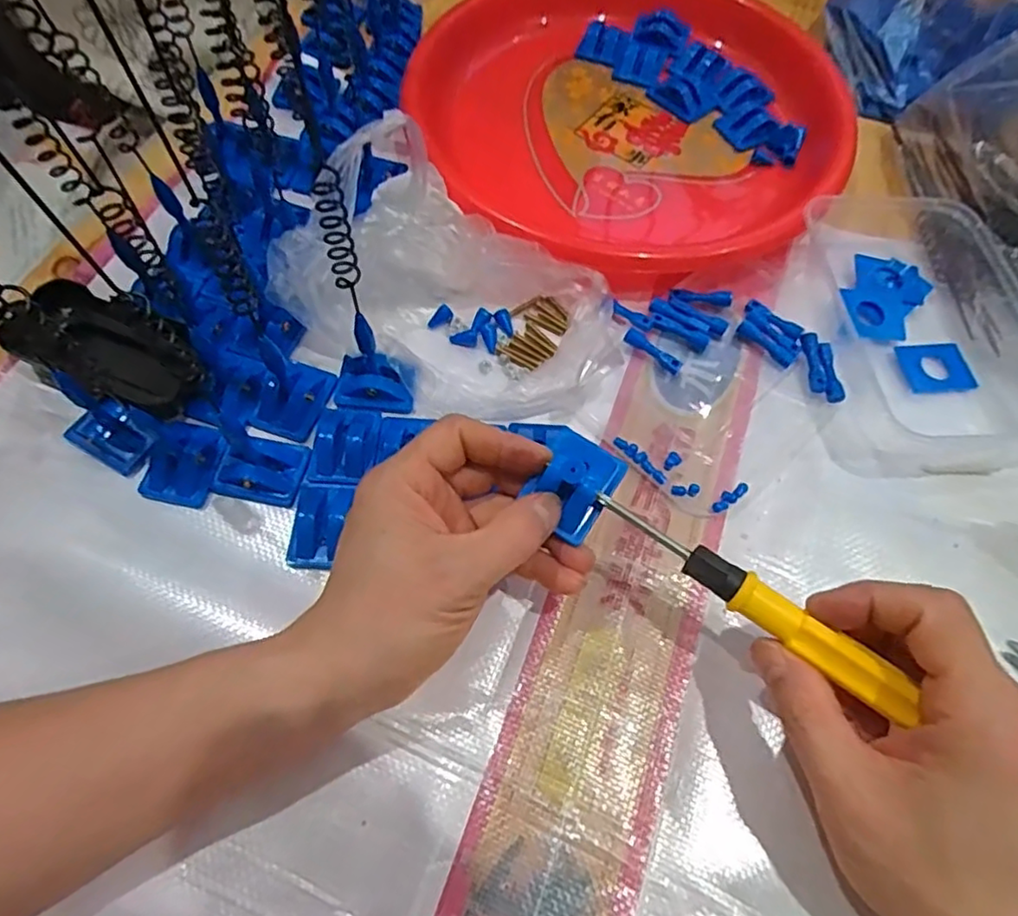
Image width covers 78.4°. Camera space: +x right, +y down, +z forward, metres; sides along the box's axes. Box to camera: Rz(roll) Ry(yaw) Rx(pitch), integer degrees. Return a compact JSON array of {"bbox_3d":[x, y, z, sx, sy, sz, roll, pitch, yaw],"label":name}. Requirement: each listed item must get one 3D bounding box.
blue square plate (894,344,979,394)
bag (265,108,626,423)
[{"bbox_3d":[0.250,-0.053,0.364,0.038,0.004,0.030,-5,64,-3],"label":"blue square plate"},{"bbox_3d":[-0.029,-0.096,0.339,0.183,0.069,0.118,28,66,12],"label":"bag"}]

